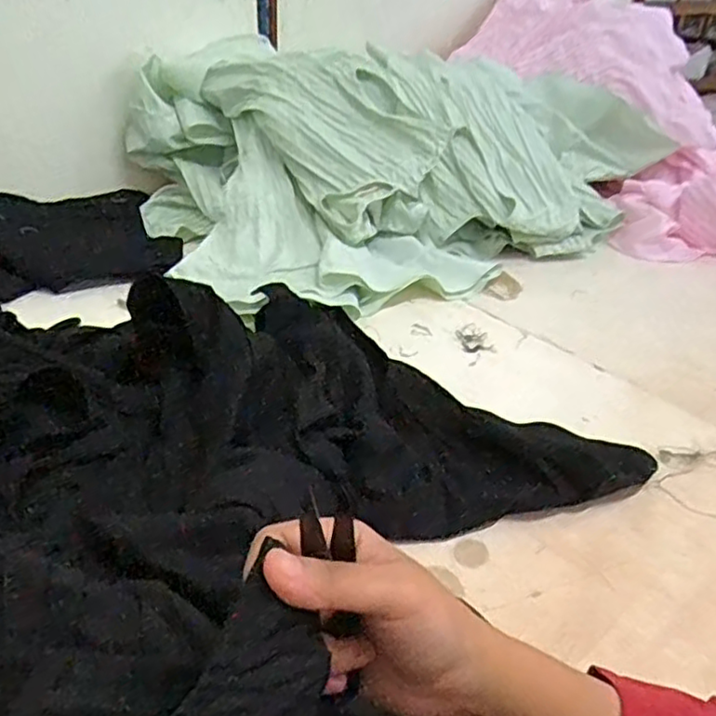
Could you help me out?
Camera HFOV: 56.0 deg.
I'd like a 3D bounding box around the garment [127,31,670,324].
[{"bbox_3d":[0.110,-0.373,1.166,0.871,0.219,0.548,-17,37,-30],"label":"garment"}]

